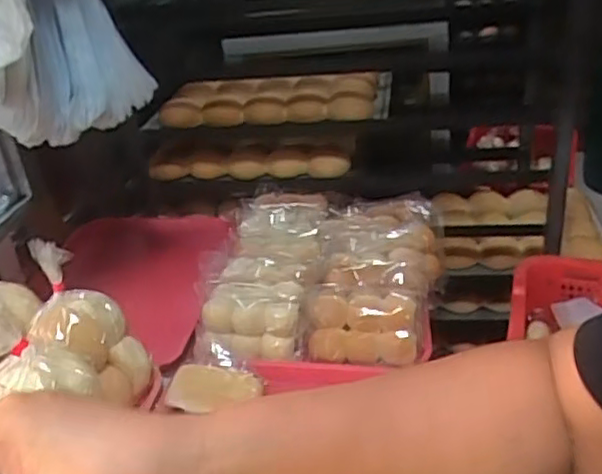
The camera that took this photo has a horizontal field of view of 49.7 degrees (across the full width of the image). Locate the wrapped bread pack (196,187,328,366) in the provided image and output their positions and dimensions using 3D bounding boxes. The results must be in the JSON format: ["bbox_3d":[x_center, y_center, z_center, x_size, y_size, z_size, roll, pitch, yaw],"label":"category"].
[{"bbox_3d":[-0.043,0.036,0.915,0.146,0.063,0.364,-2,29,8],"label":"wrapped bread pack"}]

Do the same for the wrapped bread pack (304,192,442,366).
[{"bbox_3d":[0.105,0.042,0.885,0.163,0.074,0.308,-1,29,10],"label":"wrapped bread pack"}]

